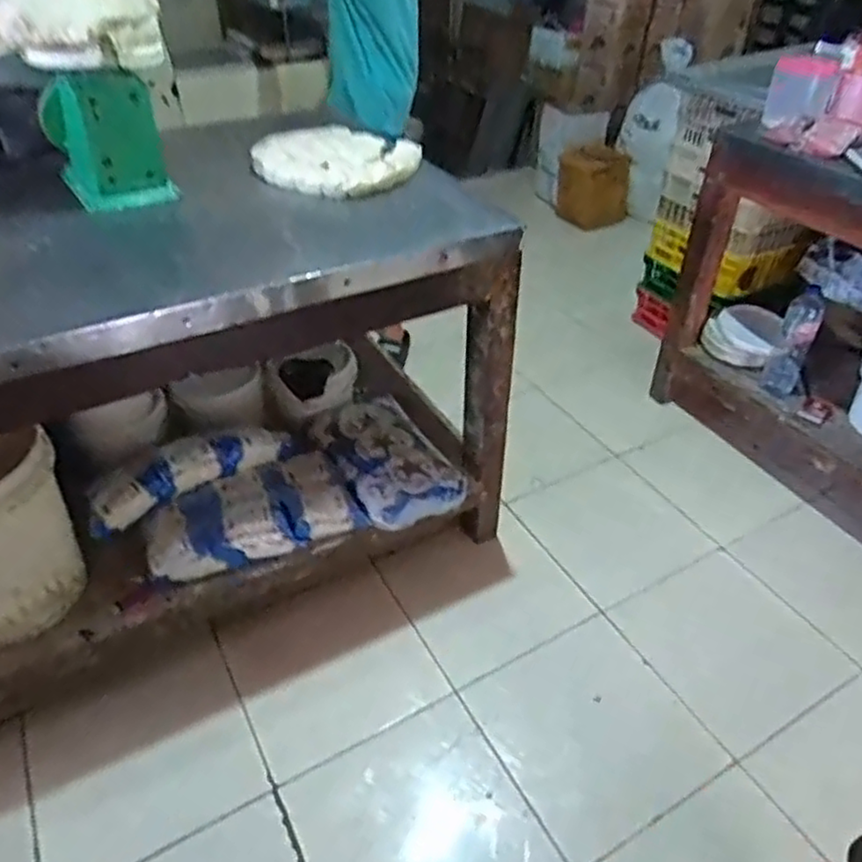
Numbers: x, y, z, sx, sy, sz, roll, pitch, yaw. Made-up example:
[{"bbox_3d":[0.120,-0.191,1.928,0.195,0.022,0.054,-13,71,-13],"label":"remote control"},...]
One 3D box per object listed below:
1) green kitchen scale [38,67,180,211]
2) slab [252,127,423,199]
[{"bbox_3d":[-0.628,-0.567,1.319,0.176,0.226,0.211,-21,41,-24],"label":"green kitchen scale"},{"bbox_3d":[-0.193,-0.568,1.433,0.311,0.055,0.273,-29,45,-31],"label":"slab"}]

